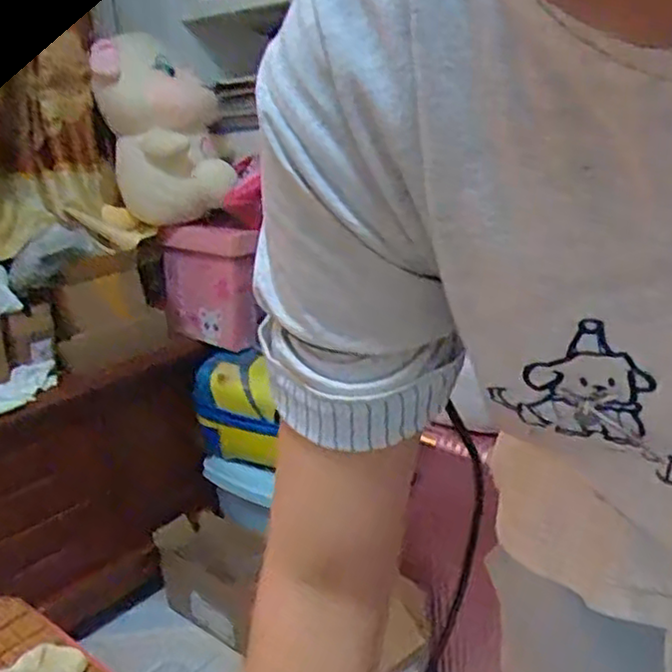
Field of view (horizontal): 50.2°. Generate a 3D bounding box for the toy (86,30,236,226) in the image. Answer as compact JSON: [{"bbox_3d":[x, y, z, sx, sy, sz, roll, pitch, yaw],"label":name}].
[{"bbox_3d":[-0.345,-0.412,1.432,0.234,0.342,0.167,-8,22,-12],"label":"toy"}]

